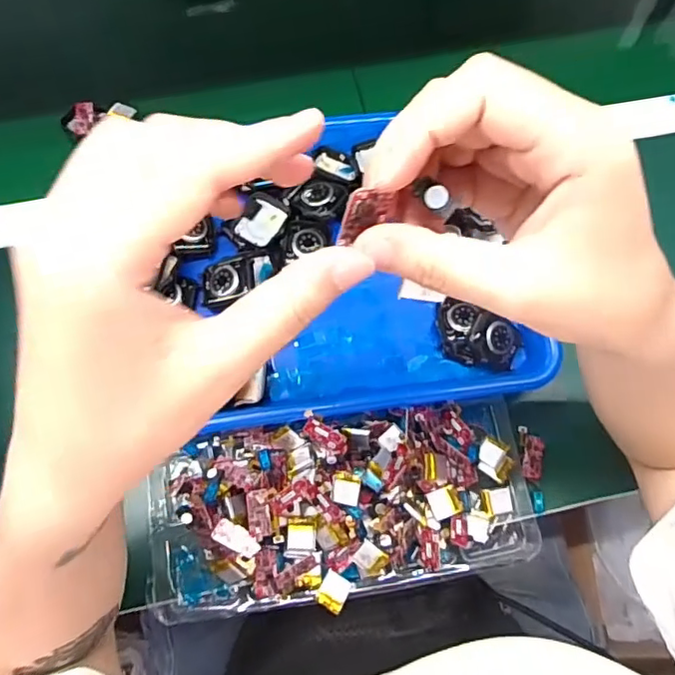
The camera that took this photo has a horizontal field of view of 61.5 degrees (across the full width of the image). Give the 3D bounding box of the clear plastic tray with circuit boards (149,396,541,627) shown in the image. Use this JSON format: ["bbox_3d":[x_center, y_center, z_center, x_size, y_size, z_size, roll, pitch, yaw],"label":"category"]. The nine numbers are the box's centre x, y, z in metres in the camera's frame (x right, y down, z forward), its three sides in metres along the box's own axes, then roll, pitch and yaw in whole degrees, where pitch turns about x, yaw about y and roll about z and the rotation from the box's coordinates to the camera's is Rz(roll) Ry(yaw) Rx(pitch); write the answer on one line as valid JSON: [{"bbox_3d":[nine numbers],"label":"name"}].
[{"bbox_3d":[0.004,0.113,0.384,0.260,0.049,0.116,-7,70,-4],"label":"clear plastic tray with circuit boards"}]

